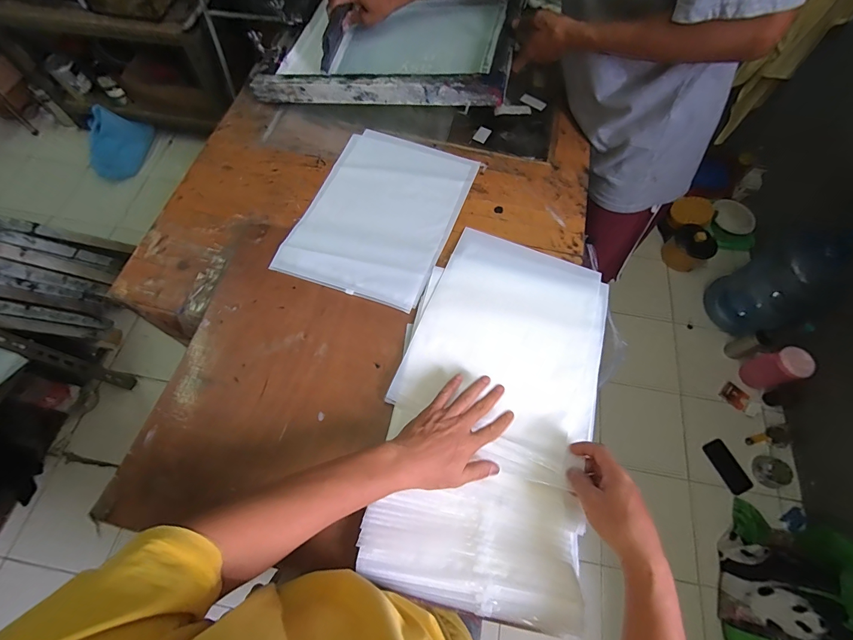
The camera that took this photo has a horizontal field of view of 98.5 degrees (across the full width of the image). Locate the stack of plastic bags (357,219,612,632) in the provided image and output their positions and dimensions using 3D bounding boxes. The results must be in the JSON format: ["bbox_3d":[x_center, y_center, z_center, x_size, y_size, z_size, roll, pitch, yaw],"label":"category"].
[{"bbox_3d":[0.101,0.092,0.524,0.283,0.034,0.519,16,62,6],"label":"stack of plastic bags"}]

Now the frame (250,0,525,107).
[{"bbox_3d":[-0.061,-0.594,0.790,0.495,0.056,0.376,8,61,13],"label":"frame"}]

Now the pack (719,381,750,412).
[{"bbox_3d":[1.163,0.285,1.378,0.073,0.017,0.088,-40,73,-17],"label":"pack"}]

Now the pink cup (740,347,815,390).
[{"bbox_3d":[1.253,0.177,1.321,0.114,0.182,0.107,1,66,-2],"label":"pink cup"}]

